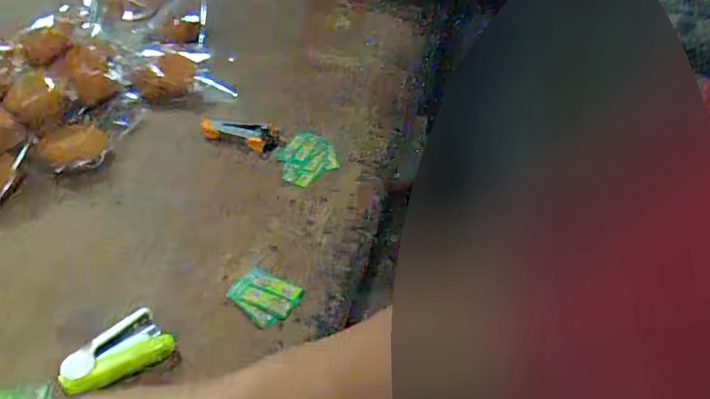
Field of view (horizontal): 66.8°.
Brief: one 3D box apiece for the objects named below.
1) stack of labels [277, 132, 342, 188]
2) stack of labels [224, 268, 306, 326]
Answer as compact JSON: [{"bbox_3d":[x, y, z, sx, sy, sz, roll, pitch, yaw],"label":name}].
[{"bbox_3d":[-0.060,-0.053,0.674,0.070,0.014,0.086,-8,45,-16],"label":"stack of labels"},{"bbox_3d":[-0.087,0.092,0.509,0.064,0.007,0.053,18,45,21],"label":"stack of labels"}]

